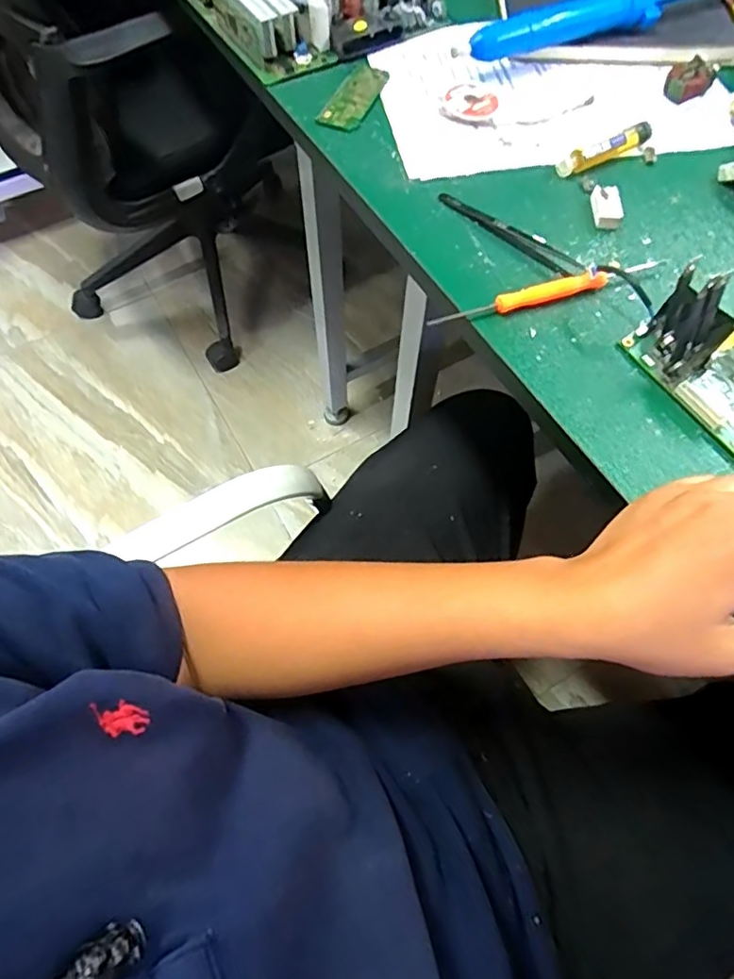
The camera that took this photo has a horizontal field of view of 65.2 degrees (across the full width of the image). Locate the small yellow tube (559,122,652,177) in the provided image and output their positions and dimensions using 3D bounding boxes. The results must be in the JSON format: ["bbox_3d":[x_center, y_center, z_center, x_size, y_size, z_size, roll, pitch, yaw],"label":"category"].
[{"bbox_3d":[0.187,-0.267,0.450,0.085,0.013,0.016,-28,67,-14],"label":"small yellow tube"}]

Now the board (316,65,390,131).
[{"bbox_3d":[-0.010,-0.335,0.486,0.036,0.004,0.087,20,64,9],"label":"board"}]

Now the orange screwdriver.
[{"bbox_3d":[0.121,-0.131,0.382,0.166,0.016,0.012,-18,65,-10],"label":"orange screwdriver"}]

